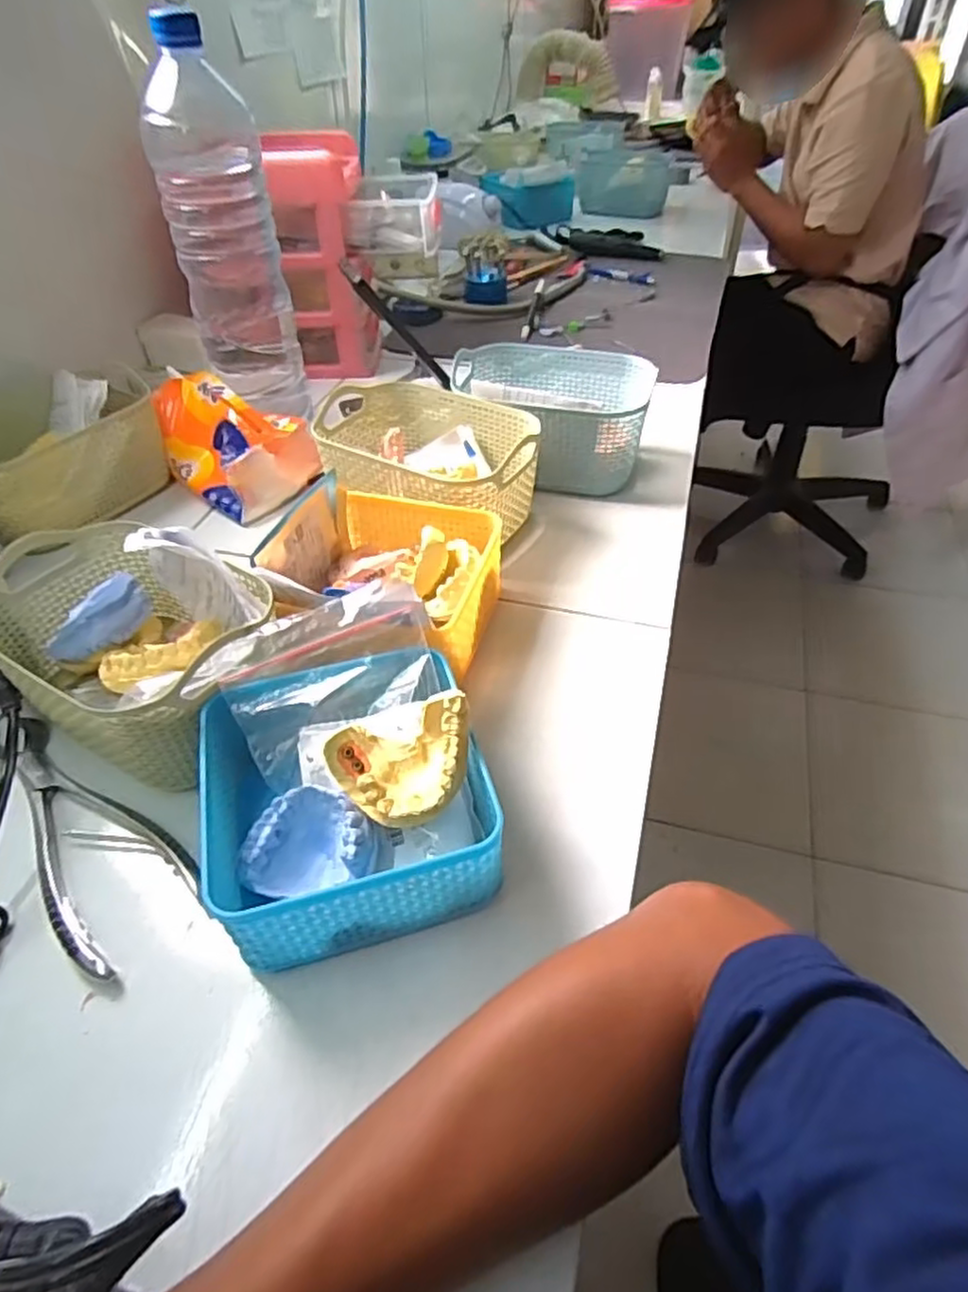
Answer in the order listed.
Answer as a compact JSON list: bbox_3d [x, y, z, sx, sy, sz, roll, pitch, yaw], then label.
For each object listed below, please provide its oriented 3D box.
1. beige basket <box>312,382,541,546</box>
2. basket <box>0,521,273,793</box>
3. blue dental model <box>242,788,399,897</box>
[{"bbox_3d":[-0.048,-0.138,0.560,0.176,0.083,0.130,20,48,21],"label":"beige basket"},{"bbox_3d":[-0.206,-0.005,0.412,0.173,0.088,0.111,25,50,25],"label":"basket"},{"bbox_3d":[-0.079,0.093,0.340,0.056,0.027,0.042,-5,70,15],"label":"blue dental model"}]

